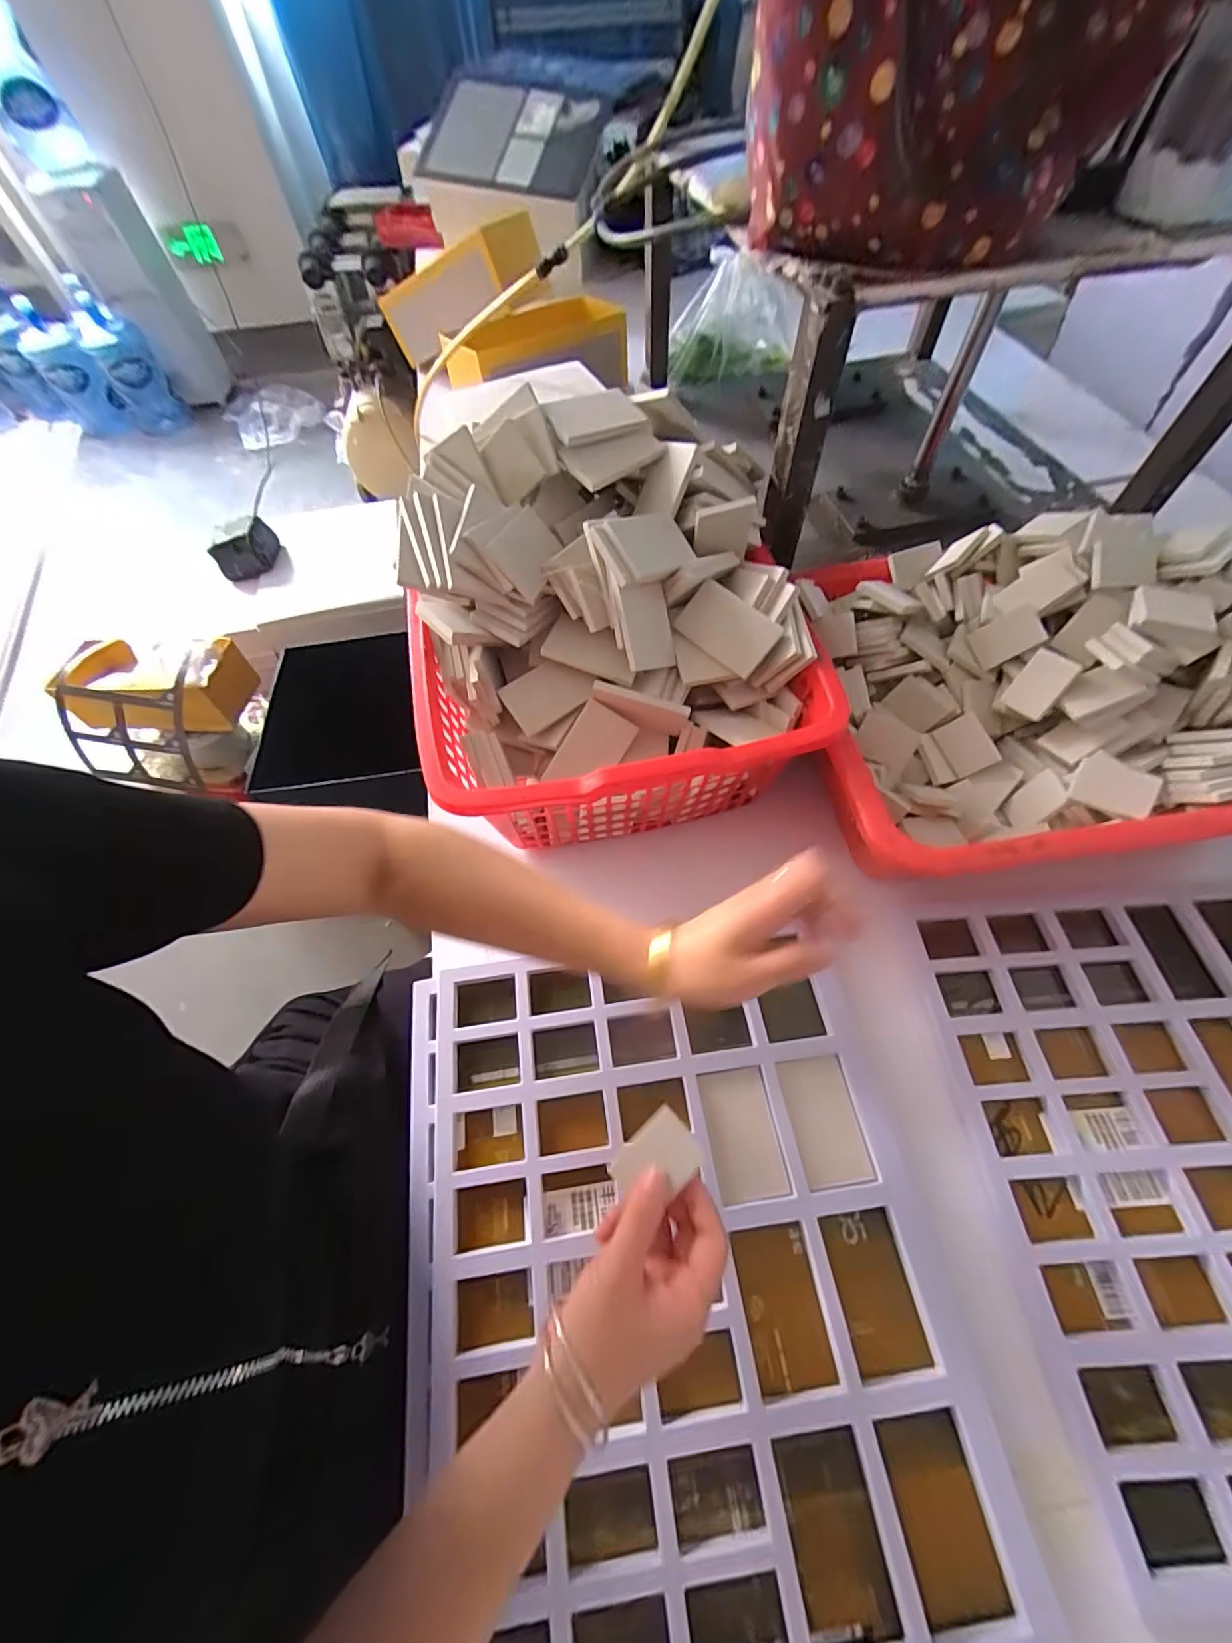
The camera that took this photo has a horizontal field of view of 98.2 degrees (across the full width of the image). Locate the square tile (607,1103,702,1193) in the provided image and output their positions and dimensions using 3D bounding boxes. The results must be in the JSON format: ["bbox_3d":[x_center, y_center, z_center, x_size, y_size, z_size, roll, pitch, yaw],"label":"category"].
[{"bbox_3d":[0.026,0.215,0.337,0.055,0.008,0.040,-42,64,-12],"label":"square tile"}]

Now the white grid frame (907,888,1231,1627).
[{"bbox_3d":[0.454,0.260,0.402,0.327,0.018,0.419,-4,58,0],"label":"white grid frame"}]

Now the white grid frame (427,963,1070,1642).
[{"bbox_3d":[0.043,0.301,0.390,0.343,0.030,0.410,-8,58,-3],"label":"white grid frame"}]

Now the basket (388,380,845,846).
[{"bbox_3d":[-0.008,-0.174,0.515,0.344,0.235,0.361,-13,61,-5],"label":"basket"}]

